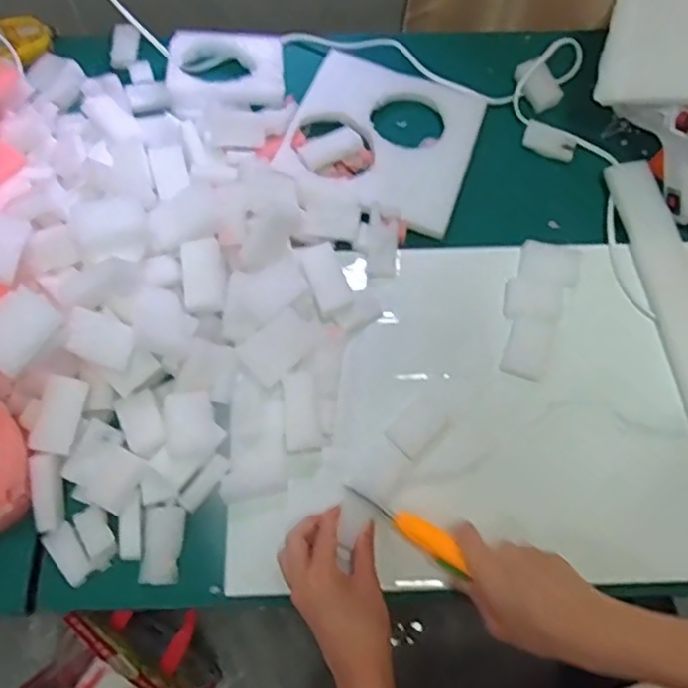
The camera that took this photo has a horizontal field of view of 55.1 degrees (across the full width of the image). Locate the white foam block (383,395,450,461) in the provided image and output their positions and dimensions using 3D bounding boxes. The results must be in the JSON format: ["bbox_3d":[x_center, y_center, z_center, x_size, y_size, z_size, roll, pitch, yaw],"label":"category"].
[{"bbox_3d":[0.061,0.069,0.551,0.032,0.006,0.048,41,72,17],"label":"white foam block"}]

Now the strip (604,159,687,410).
[{"bbox_3d":[0.296,-0.050,0.589,0.049,0.018,0.270,-8,66,-3],"label":"strip"}]

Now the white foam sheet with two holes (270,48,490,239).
[{"bbox_3d":[0.039,-0.209,0.657,0.177,0.018,0.183,20,64,2],"label":"white foam sheet with two holes"}]

